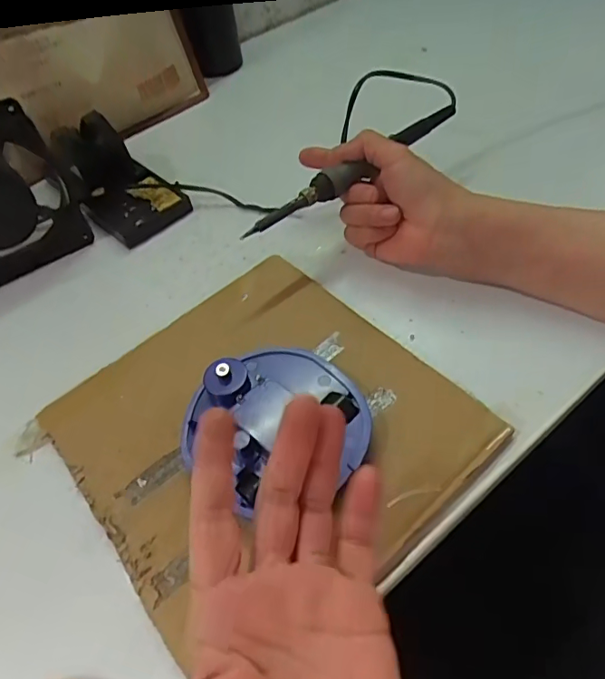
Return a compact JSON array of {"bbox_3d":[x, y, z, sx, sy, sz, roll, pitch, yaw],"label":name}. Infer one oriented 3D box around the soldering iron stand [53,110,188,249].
[{"bbox_3d":[-0.167,-0.149,0.456,0.074,0.059,0.116,-38,57,-21],"label":"soldering iron stand"}]

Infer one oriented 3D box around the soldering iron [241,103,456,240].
[{"bbox_3d":[0.043,-0.131,0.394,0.211,0.022,0.023,-37,61,-22],"label":"soldering iron"}]

